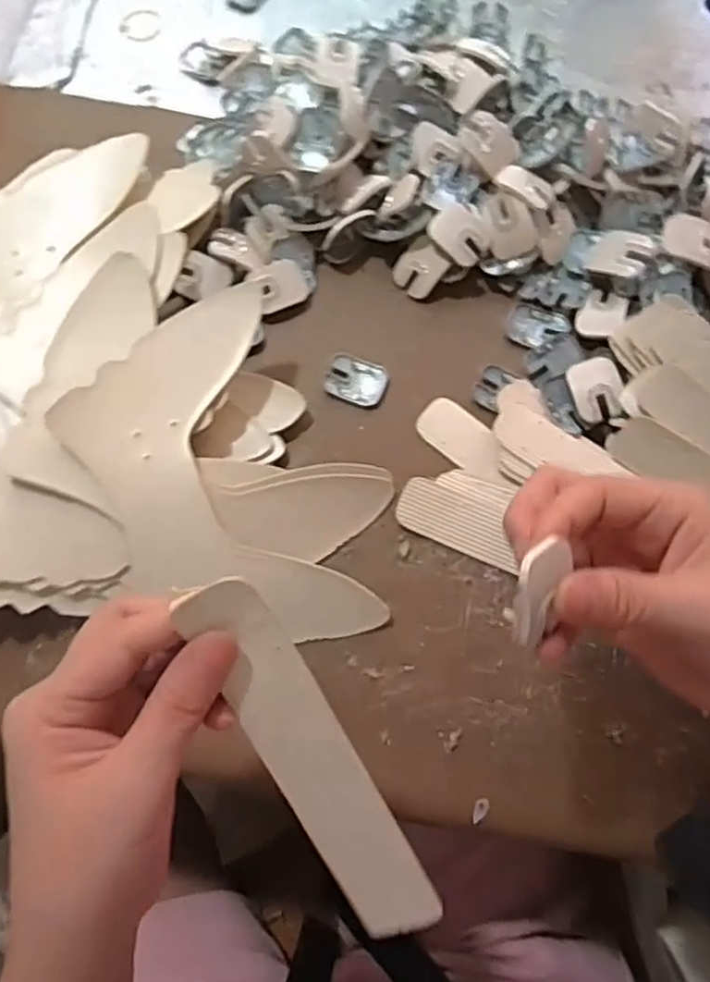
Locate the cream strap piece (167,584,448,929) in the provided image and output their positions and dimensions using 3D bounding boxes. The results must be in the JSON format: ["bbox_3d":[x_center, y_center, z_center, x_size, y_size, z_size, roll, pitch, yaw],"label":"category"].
[{"bbox_3d":[-0.015,0.110,0.278,0.032,0.012,0.178,-27,110,-6],"label":"cream strap piece"}]

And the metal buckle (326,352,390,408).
[{"bbox_3d":[0.001,-0.073,0.468,0.039,0.006,0.030,19,73,7],"label":"metal buckle"}]

